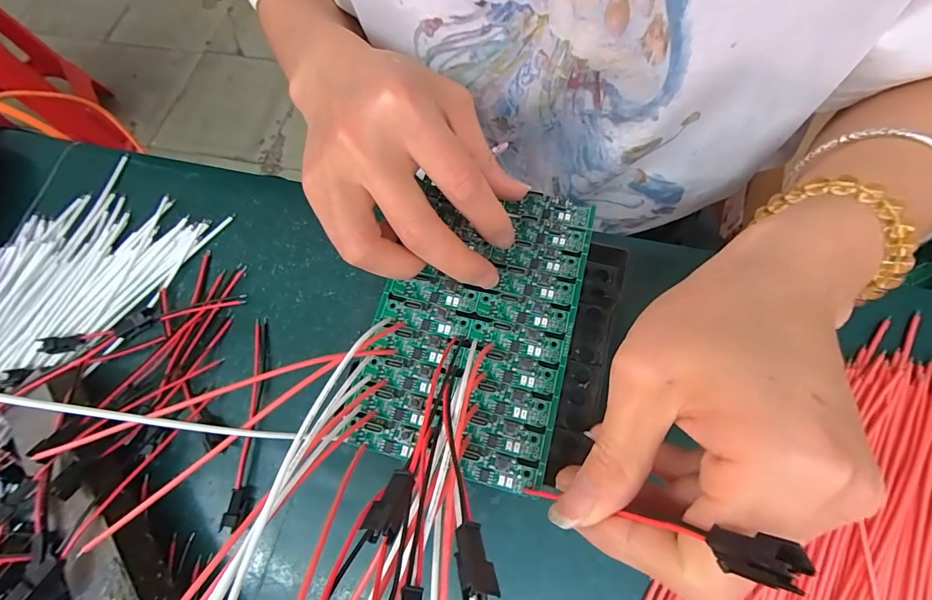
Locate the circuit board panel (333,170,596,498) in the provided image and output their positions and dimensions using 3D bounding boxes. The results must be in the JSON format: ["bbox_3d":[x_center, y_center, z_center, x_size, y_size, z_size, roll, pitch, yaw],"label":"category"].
[{"bbox_3d":[0.004,0.007,0.197,0.089,0.008,0.135,13,70,8],"label":"circuit board panel"}]

